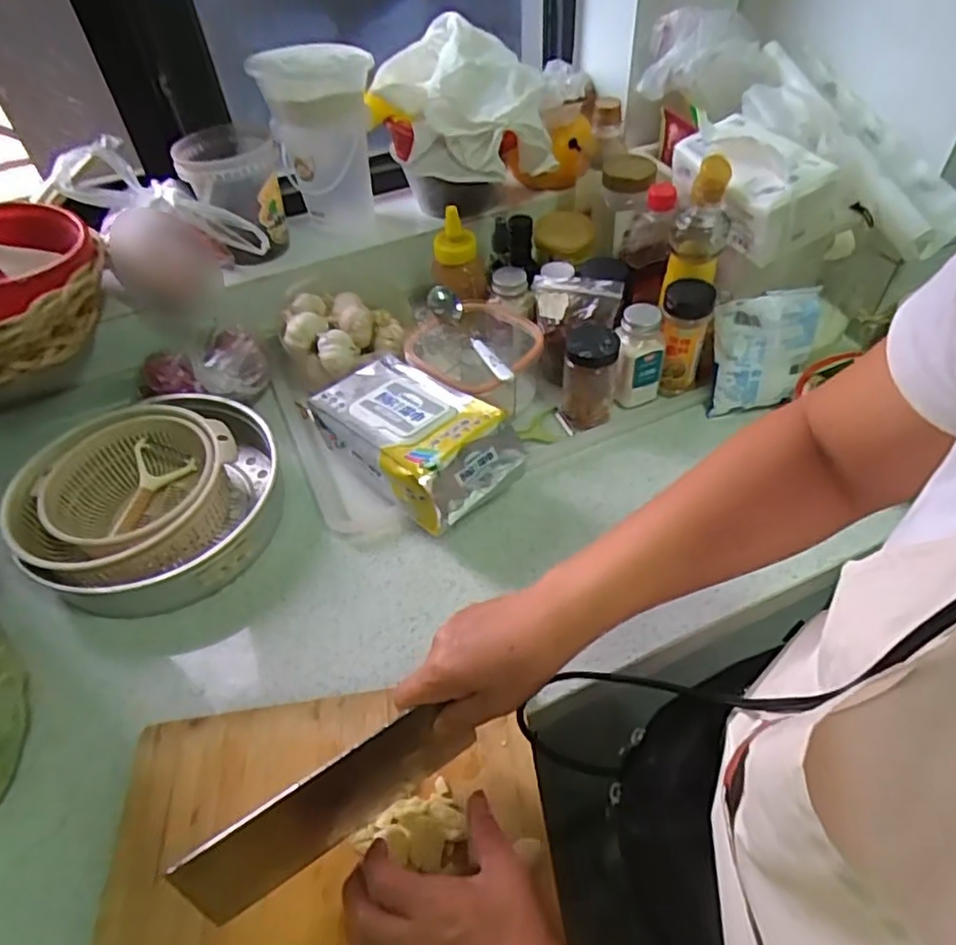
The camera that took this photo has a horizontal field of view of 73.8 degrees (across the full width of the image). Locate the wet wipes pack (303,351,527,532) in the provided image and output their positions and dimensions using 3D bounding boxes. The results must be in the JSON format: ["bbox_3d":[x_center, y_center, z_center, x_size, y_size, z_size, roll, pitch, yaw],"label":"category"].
[{"bbox_3d":[-0.071,-0.033,0.677,0.115,0.107,0.239,-37,57,-26],"label":"wet wipes pack"}]

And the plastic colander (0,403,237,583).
[{"bbox_3d":[-0.351,0.031,0.655,0.193,0.083,0.212,28,56,25],"label":"plastic colander"}]

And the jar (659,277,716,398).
[{"bbox_3d":[0.236,-0.156,0.742,0.052,0.126,0.062,11,50,13],"label":"jar"}]

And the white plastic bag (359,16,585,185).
[{"bbox_3d":[-0.002,-0.452,0.781,0.252,0.127,0.165,-7,49,-3],"label":"white plastic bag"}]

